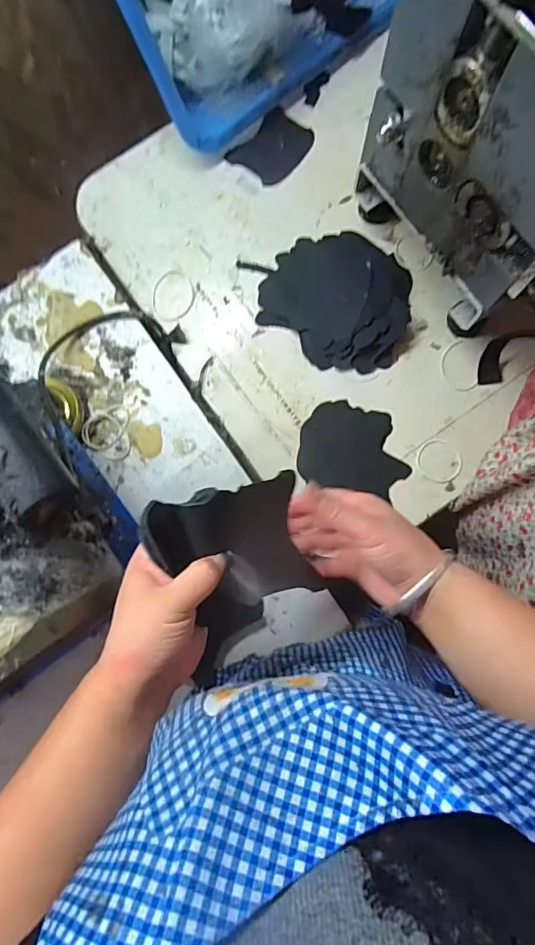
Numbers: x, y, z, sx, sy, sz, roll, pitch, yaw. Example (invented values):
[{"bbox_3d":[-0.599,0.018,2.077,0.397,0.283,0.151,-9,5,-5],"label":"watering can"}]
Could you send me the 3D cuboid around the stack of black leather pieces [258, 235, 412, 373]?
[{"bbox_3d":[0.081,-0.196,0.547,0.177,0.043,0.154,32,84,5],"label":"stack of black leather pieces"}]

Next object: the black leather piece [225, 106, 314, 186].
[{"bbox_3d":[0.008,-0.385,0.598,0.067,0.005,0.087,40,85,6],"label":"black leather piece"}]

